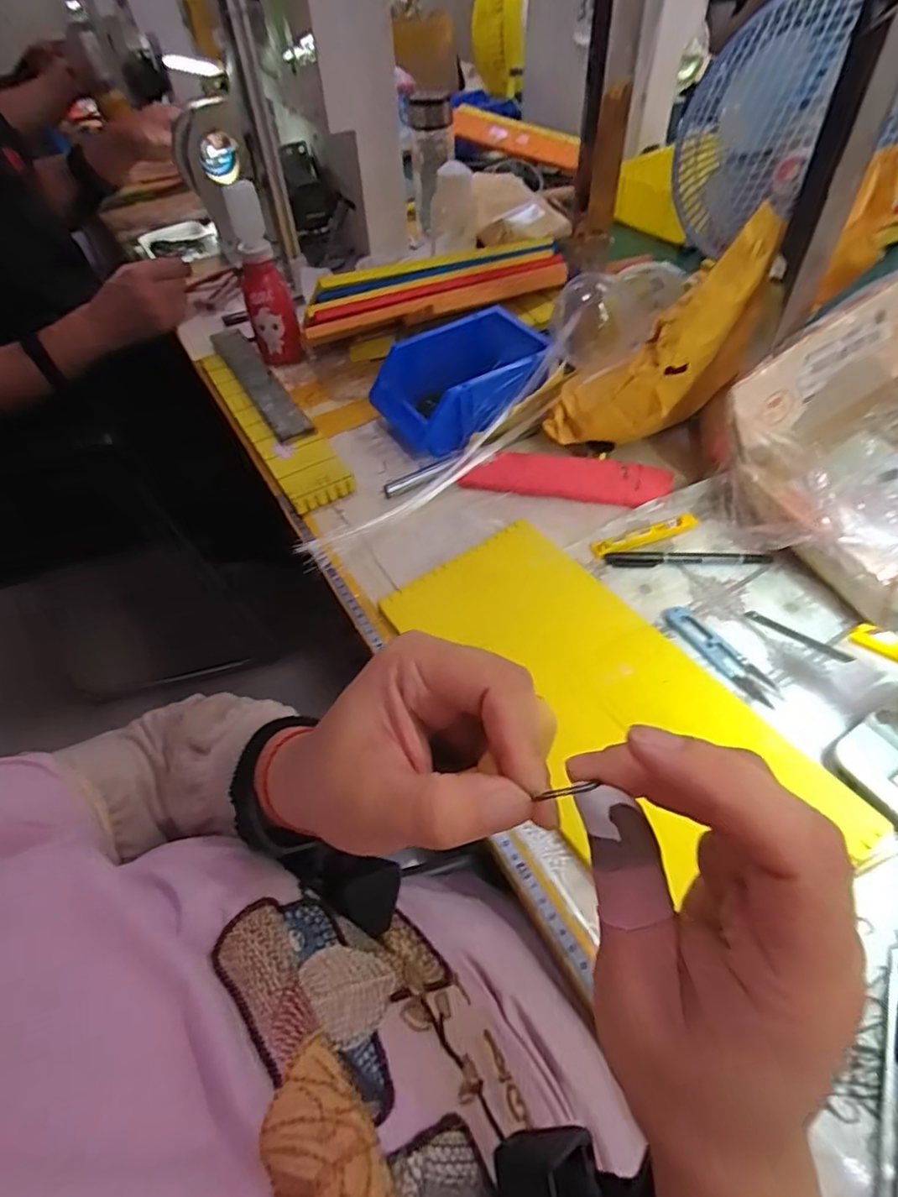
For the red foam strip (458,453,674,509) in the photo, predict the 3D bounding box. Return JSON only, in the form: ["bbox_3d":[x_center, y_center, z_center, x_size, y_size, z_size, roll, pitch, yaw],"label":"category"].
[{"bbox_3d":[0.115,-0.120,0.578,0.195,0.010,0.047,11,81,11],"label":"red foam strip"}]

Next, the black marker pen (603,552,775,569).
[{"bbox_3d":[0.209,-0.036,0.512,0.137,0.009,0.015,1,52,3],"label":"black marker pen"}]

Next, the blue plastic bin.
[{"bbox_3d":[0.022,-0.238,0.654,0.173,0.083,0.143,-34,58,-22],"label":"blue plastic bin"}]

